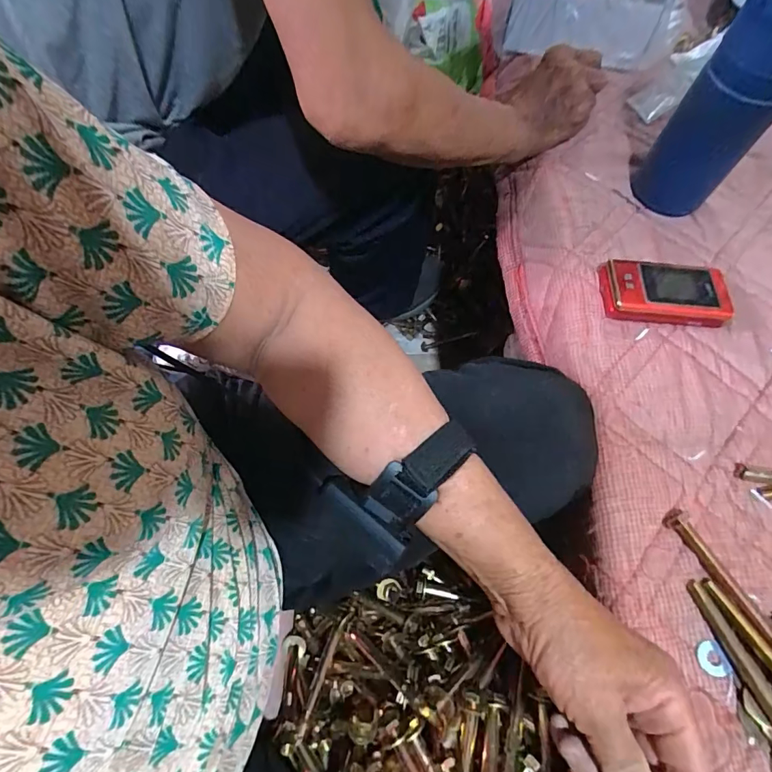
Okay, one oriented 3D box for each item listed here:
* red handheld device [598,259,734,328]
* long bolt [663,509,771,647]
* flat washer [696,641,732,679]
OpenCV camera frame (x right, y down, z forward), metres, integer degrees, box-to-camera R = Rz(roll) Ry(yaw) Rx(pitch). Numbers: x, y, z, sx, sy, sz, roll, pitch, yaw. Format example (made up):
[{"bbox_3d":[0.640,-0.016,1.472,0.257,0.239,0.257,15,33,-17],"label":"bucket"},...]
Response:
[{"bbox_3d":[0.247,-0.086,0.399,0.104,0.021,0.061,4,63,-2],"label":"red handheld device"},{"bbox_3d":[0.228,0.133,0.295,0.015,0.011,0.107,-23,67,-14],"label":"long bolt"},{"bbox_3d":[0.207,0.173,0.282,0.019,0.004,0.020,-1,68,7],"label":"flat washer"}]

